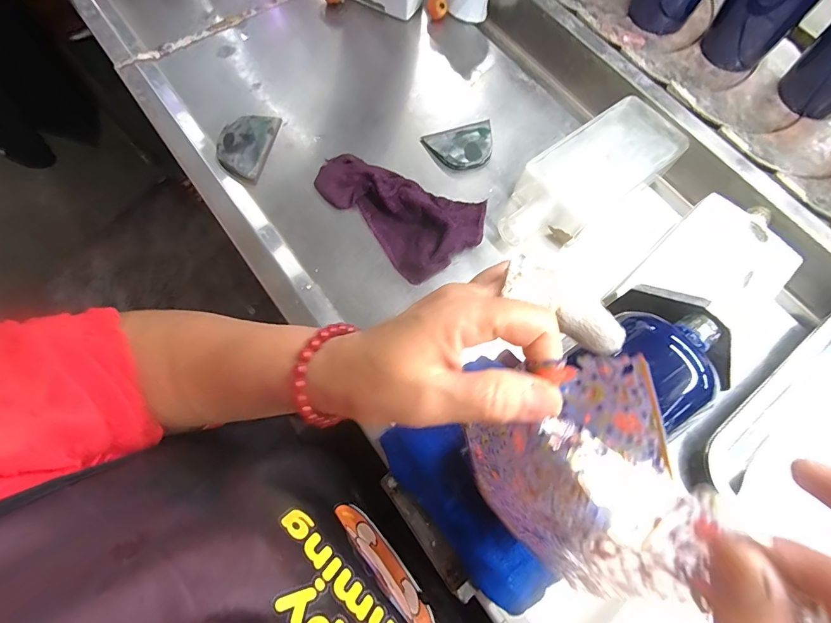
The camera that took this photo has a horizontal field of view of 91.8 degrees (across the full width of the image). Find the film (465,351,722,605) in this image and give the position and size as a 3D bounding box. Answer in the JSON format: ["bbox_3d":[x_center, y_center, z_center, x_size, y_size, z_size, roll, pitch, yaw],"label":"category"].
[{"bbox_3d":[0.078,0.087,0.197,0.067,0.102,0.103,-25,74,-8],"label":"film"}]

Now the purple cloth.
[{"bbox_3d":[-0.014,-0.123,0.429,0.112,0.031,0.177,-42,77,-12],"label":"purple cloth"}]

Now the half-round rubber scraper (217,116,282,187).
[{"bbox_3d":[-0.194,-0.190,0.463,0.055,0.016,0.088,11,73,4],"label":"half-round rubber scraper"}]

